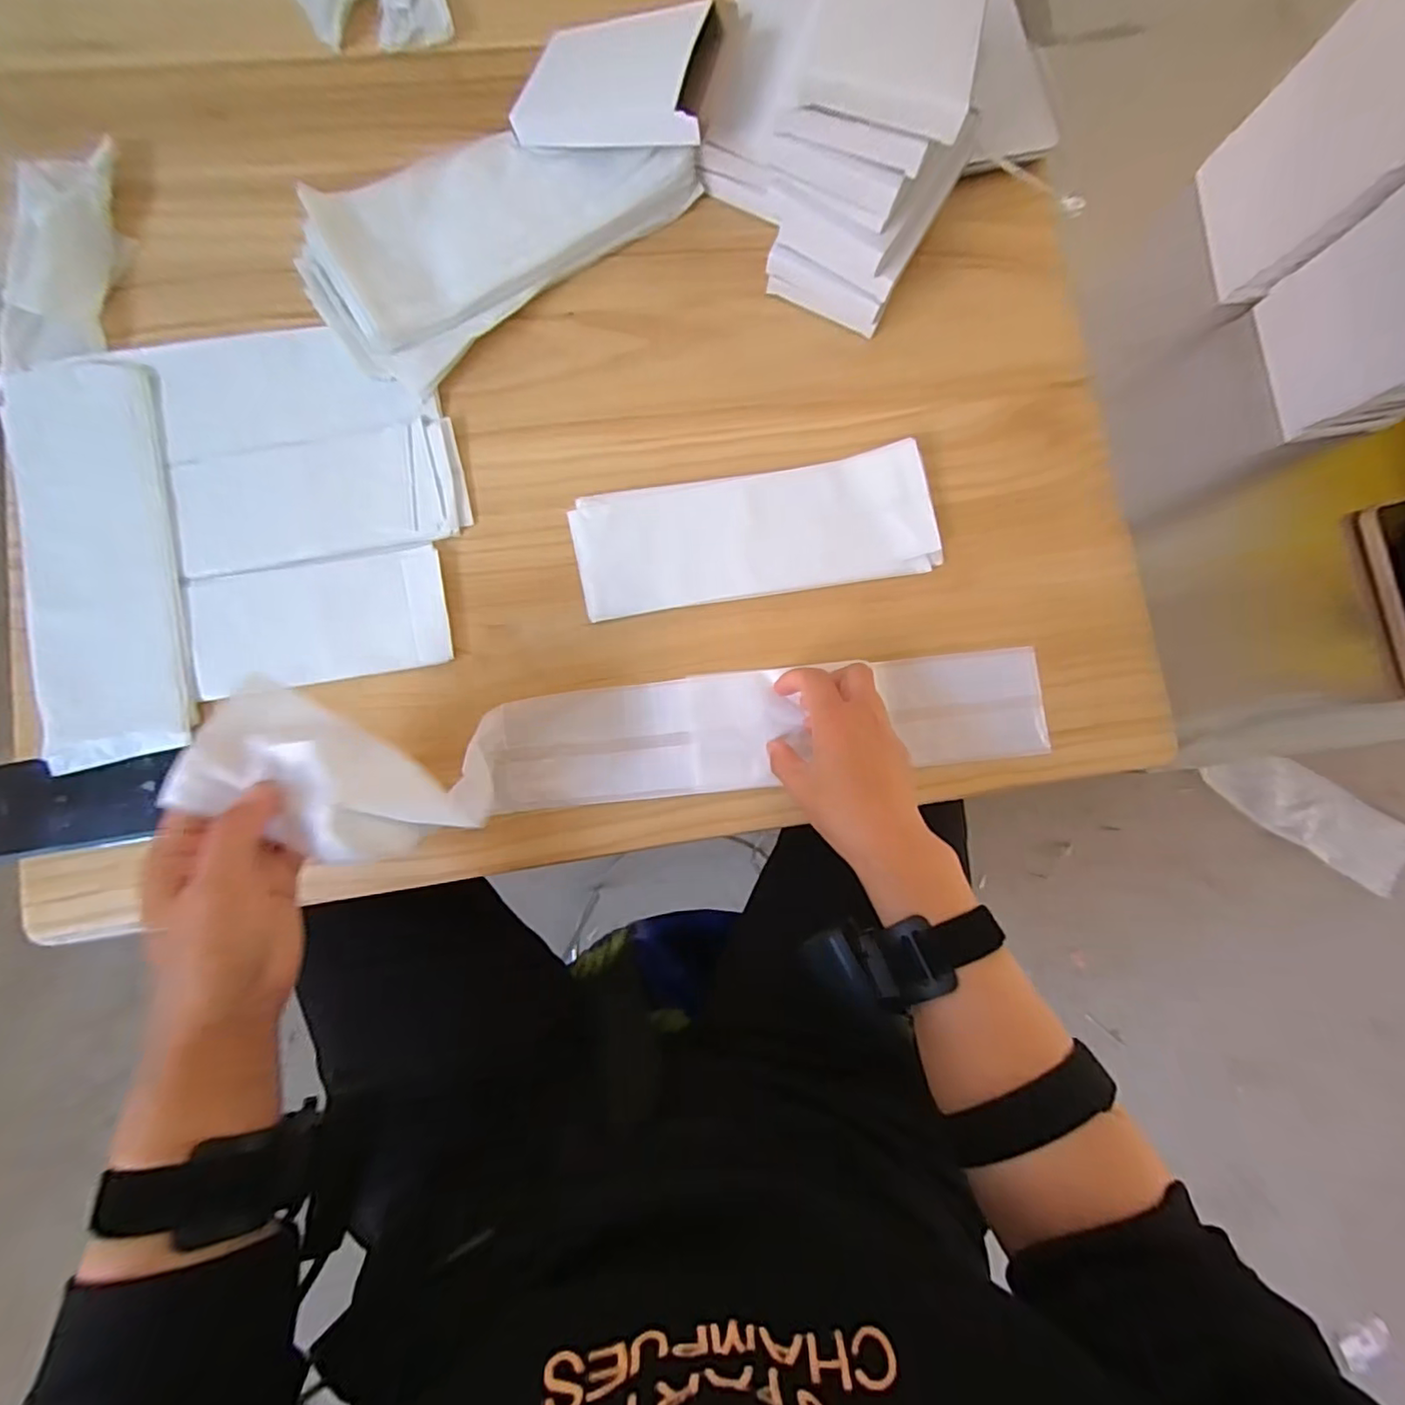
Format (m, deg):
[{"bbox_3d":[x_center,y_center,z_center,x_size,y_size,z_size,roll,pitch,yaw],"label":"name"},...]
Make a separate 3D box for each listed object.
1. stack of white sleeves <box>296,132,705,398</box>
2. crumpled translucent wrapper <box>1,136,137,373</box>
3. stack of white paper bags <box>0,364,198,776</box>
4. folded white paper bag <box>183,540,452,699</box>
[{"bbox_3d":[-0.143,-0.335,0.419,0.272,0.047,0.116,-40,87,-6],"label":"stack of white sleeves"},{"bbox_3d":[-0.437,-0.303,0.412,0.067,0.018,0.152,-1,84,-3],"label":"crumpled translucent wrapper"},{"bbox_3d":[-0.396,-0.094,0.391,0.092,0.012,0.262,-13,84,-4],"label":"stack of white paper bags"},{"bbox_3d":[-0.254,-0.054,0.399,0.161,0.007,0.080,-10,84,-4],"label":"folded white paper bag"}]

